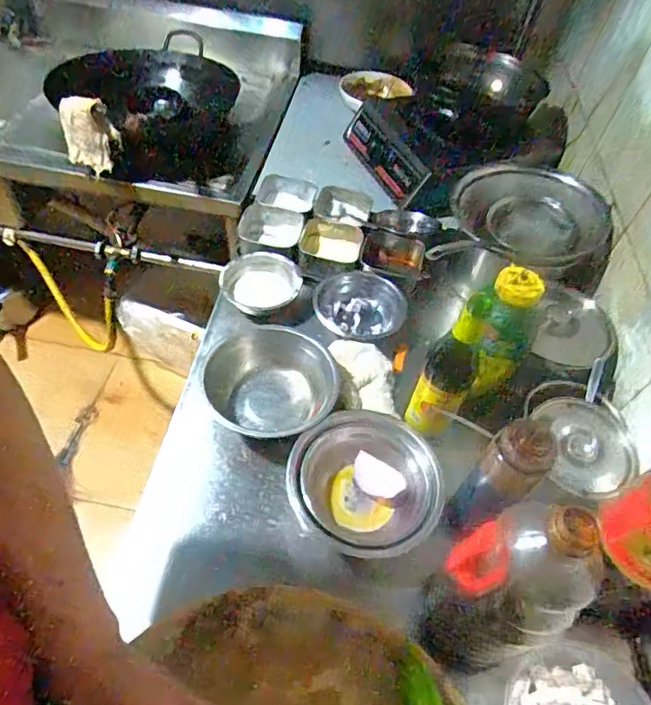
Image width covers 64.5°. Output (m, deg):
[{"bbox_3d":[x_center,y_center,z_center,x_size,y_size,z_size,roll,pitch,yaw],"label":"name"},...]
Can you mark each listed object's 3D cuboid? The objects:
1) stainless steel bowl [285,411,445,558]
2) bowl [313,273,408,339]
[{"bbox_3d":[0.052,0.155,0.625,0.173,0.067,0.158,3,51,-3],"label":"stainless steel bowl"},{"bbox_3d":[0.053,-0.068,0.824,0.148,0.049,0.121,9,51,2],"label":"bowl"}]

